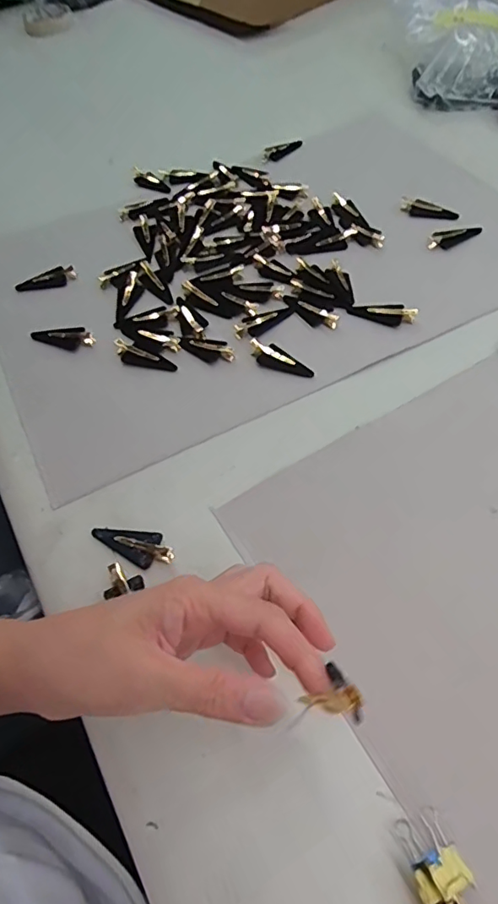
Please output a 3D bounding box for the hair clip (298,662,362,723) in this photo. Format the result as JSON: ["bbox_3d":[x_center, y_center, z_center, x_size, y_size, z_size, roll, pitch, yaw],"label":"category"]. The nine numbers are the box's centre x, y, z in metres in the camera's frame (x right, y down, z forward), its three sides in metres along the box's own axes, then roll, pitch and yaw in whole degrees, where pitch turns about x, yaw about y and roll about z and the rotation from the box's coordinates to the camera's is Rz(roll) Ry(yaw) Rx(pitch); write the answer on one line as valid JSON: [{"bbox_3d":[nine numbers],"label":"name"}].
[{"bbox_3d":[0.037,0.106,0.225,0.019,0.020,0.023,-39,62,-19],"label":"hair clip"}]

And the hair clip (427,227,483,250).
[{"bbox_3d":[0.211,-0.222,0.544,0.059,0.007,0.022,-23,58,-10],"label":"hair clip"}]

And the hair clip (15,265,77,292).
[{"bbox_3d":[-0.208,-0.177,0.539,0.060,0.011,0.015,-16,57,-5],"label":"hair clip"}]

